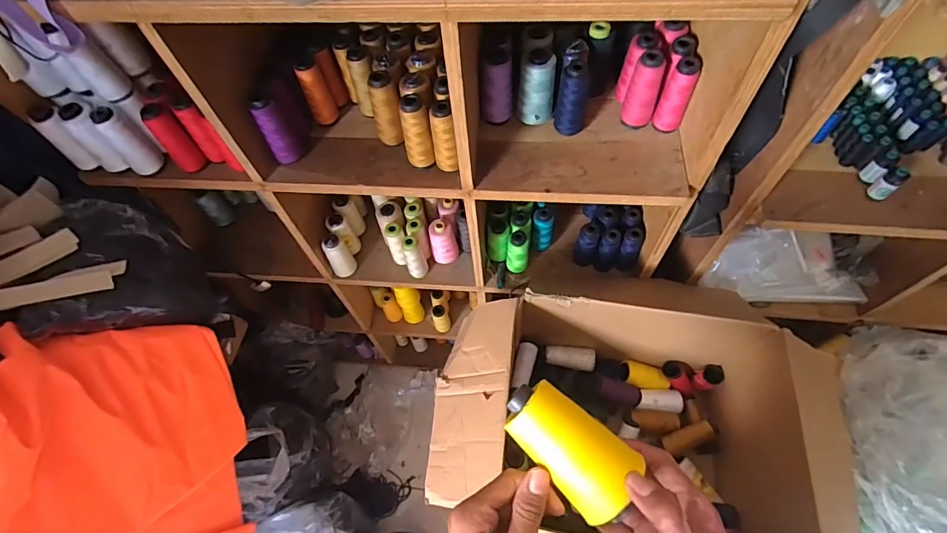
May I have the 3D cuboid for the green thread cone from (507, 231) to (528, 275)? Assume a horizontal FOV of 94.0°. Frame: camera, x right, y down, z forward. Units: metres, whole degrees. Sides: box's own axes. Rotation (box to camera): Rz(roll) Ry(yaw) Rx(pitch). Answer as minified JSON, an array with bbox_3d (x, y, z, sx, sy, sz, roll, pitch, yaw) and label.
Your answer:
[{"bbox_3d":[0.093,-0.030,0.924,0.042,0.103,0.048,3,61,5],"label":"green thread cone"}]

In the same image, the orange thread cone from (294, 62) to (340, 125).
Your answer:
[{"bbox_3d":[-0.256,-0.286,0.729,0.041,0.097,0.045,-24,62,-10],"label":"orange thread cone"}]

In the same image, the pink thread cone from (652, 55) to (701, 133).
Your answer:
[{"bbox_3d":[0.312,-0.261,0.672,0.041,0.111,0.039,25,65,17],"label":"pink thread cone"}]

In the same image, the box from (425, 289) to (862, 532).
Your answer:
[{"bbox_3d":[0.270,0.286,0.818,0.679,0.321,0.469,0,60,3],"label":"box"}]

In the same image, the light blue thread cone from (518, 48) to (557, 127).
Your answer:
[{"bbox_3d":[0.101,-0.281,0.698,0.055,0.105,0.047,3,61,5],"label":"light blue thread cone"}]

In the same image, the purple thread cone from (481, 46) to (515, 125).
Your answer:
[{"bbox_3d":[0.038,-0.283,0.693,0.051,0.119,0.039,1,60,4],"label":"purple thread cone"}]

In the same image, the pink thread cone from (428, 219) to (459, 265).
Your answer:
[{"bbox_3d":[-0.063,-0.052,0.947,0.056,0.100,0.050,-9,60,-1],"label":"pink thread cone"}]

